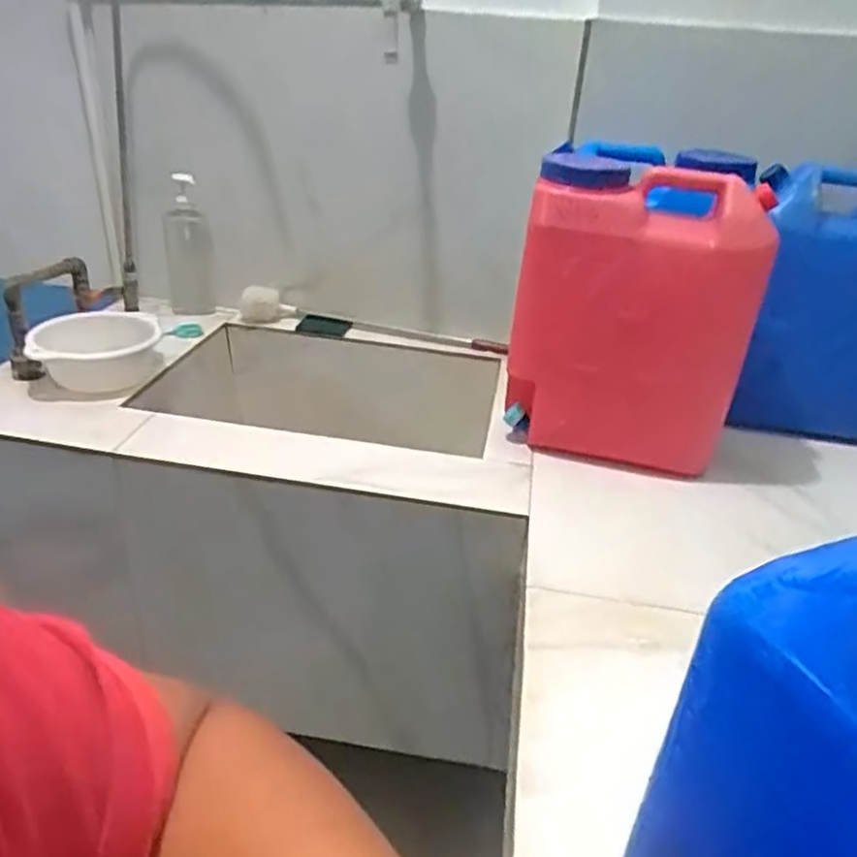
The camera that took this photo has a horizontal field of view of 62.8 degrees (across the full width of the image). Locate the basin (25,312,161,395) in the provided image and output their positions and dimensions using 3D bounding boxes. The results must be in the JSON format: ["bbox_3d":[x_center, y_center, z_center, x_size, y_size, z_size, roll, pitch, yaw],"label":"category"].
[{"bbox_3d":[-0.582,-0.143,1.230,0.196,0.089,0.207,-11,33,-26],"label":"basin"}]

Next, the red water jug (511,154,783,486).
[{"bbox_3d":[0.302,-0.166,1.046,0.311,0.399,0.198,15,31,18],"label":"red water jug"}]

